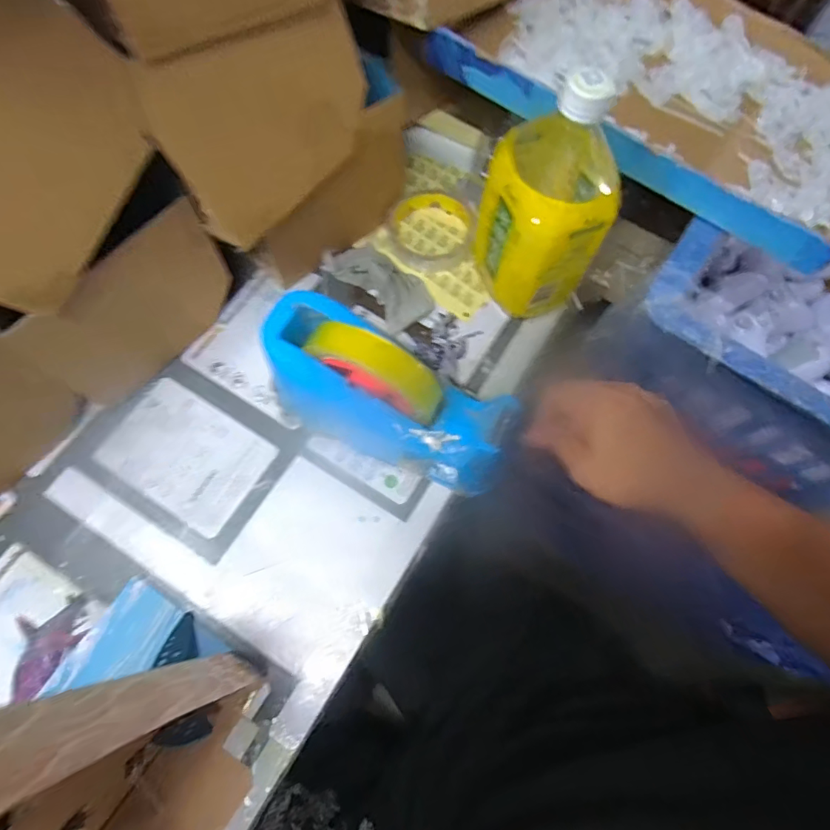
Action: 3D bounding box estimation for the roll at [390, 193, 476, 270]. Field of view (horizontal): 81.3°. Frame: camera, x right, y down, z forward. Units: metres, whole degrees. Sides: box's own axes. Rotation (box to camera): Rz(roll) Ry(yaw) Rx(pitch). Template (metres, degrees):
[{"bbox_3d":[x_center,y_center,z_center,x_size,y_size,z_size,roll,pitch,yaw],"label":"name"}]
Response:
[{"bbox_3d":[0.018,-0.184,0.481,0.081,0.015,0.079,1,70,-1],"label":"roll"}]

